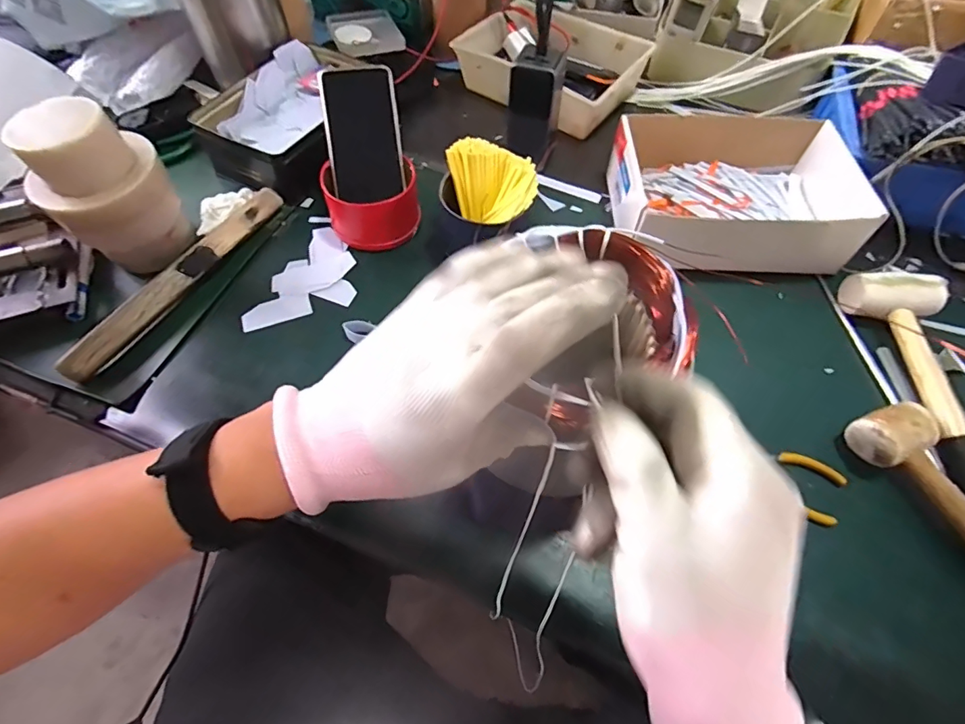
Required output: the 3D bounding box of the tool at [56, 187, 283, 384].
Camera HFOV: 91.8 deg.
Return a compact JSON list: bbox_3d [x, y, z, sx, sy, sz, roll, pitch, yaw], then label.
[{"bbox_3d":[-0.309,-0.091,0.487,0.019,0.036,0.274,26,64,14],"label":"tool"}]

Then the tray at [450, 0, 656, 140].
[{"bbox_3d":[0.103,-0.430,0.676,0.240,0.059,0.196,41,69,20],"label":"tray"}]

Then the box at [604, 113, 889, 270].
[{"bbox_3d":[0.287,-0.199,0.533,0.265,0.065,0.193,4,61,3],"label":"box"}]

